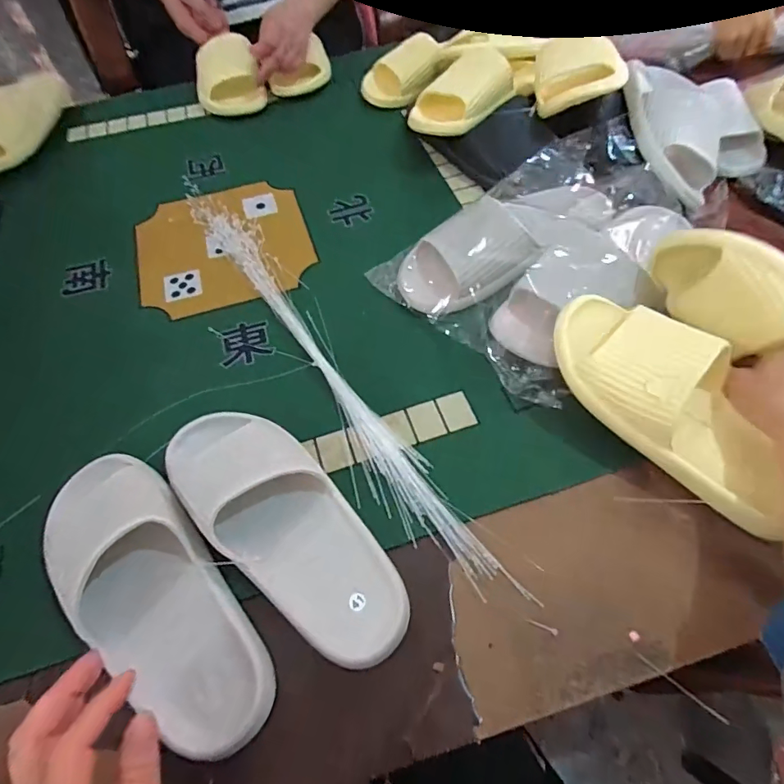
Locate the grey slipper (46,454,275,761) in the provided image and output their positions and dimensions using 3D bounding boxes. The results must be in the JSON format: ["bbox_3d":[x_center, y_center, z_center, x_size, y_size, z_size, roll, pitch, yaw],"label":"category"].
[{"bbox_3d":[-0.187,0.138,0.347,0.094,0.061,0.257,-38,65,-21],"label":"grey slipper"}]

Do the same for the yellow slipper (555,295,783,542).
[{"bbox_3d":[0.229,0.002,0.381,0.093,0.058,0.221,-34,75,-17],"label":"yellow slipper"}]

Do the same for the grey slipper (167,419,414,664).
[{"bbox_3d":[-0.093,0.099,0.380,0.260,0.056,0.102,39,65,22],"label":"grey slipper"}]

